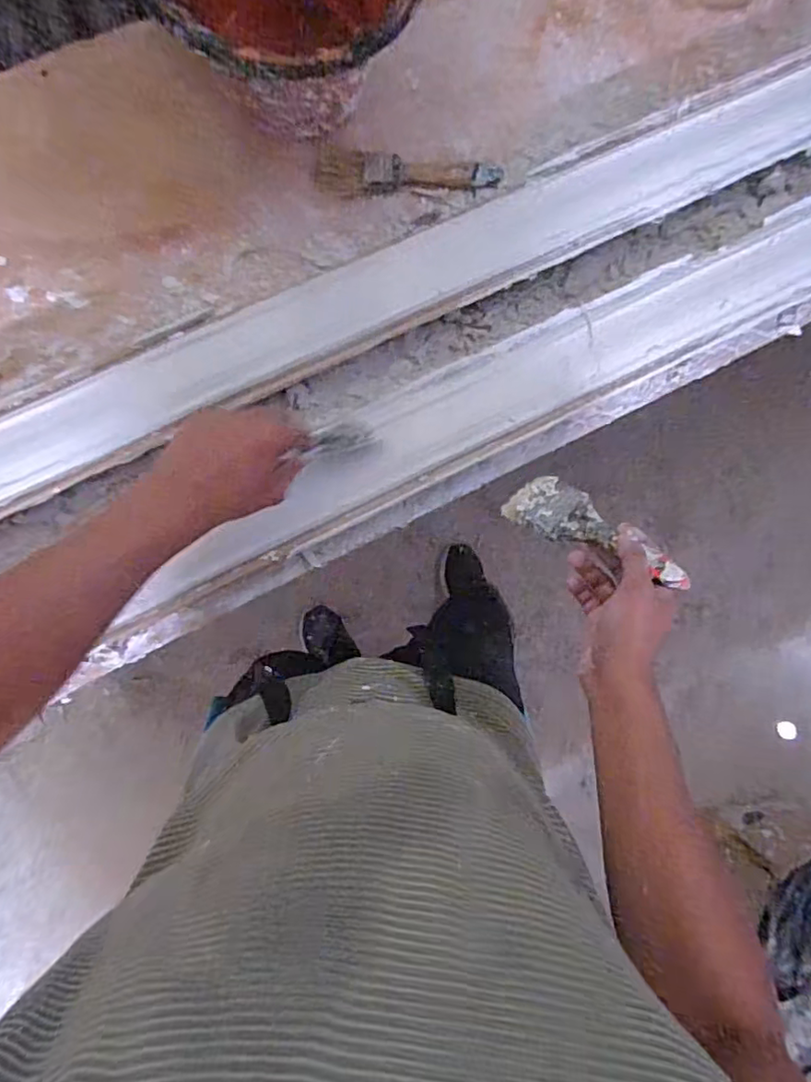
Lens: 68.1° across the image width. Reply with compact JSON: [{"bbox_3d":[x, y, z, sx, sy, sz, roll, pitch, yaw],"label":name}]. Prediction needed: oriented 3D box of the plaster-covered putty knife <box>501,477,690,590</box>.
[{"bbox_3d":[0.175,-0.009,0.549,0.175,0.017,0.056,31,86,29],"label":"plaster-covered putty knife"}]

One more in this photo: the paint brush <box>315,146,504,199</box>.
[{"bbox_3d":[0.005,-0.395,0.646,0.195,0.010,0.045,-1,89,-5],"label":"paint brush"}]

